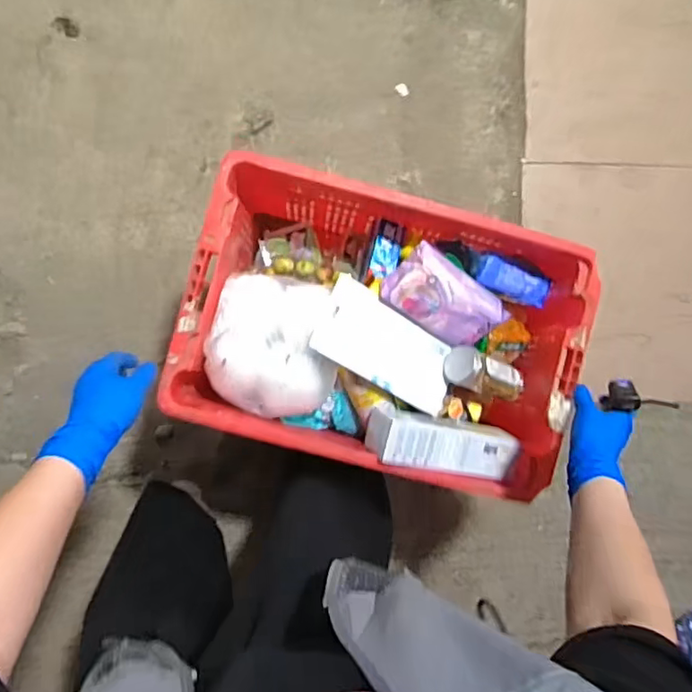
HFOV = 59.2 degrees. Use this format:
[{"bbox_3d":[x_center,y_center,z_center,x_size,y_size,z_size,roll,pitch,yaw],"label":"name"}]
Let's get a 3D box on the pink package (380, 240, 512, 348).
[{"bbox_3d":[0.150,-0.069,0.939,0.193,0.072,0.098,36,128,-22],"label":"pink package"}]

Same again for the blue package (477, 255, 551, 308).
[{"bbox_3d":[0.278,-0.106,1.010,0.128,0.030,0.054,19,121,-7],"label":"blue package"}]

